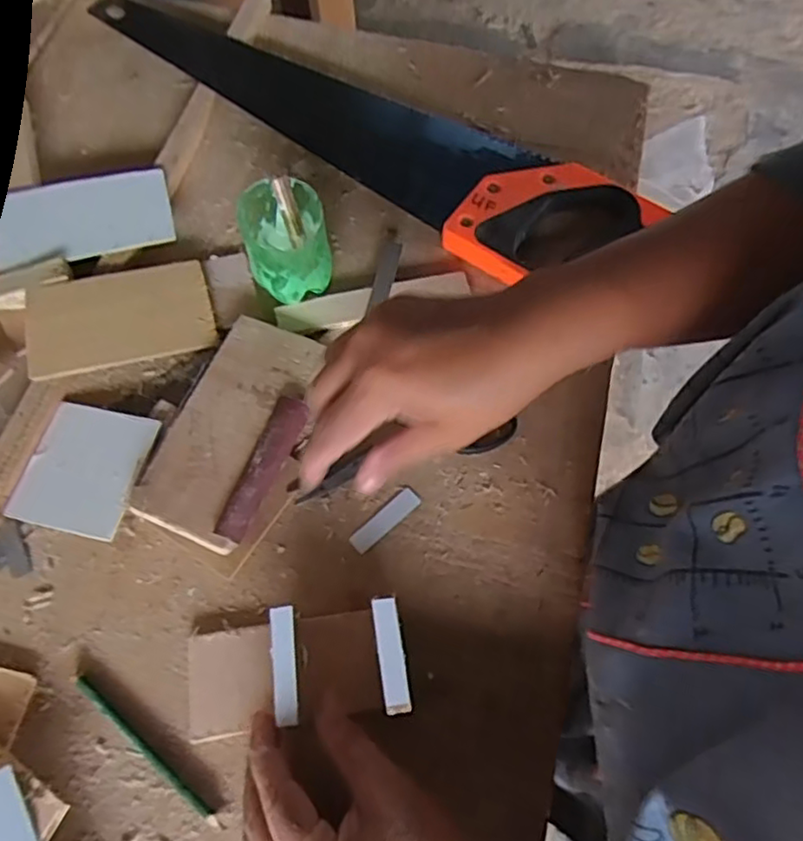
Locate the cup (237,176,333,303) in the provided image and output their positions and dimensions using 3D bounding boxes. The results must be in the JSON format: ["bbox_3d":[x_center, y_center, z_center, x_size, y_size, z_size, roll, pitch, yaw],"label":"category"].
[{"bbox_3d":[-0.079,-0.122,0.454,0.055,0.073,0.056,0,67,-1],"label":"cup"}]

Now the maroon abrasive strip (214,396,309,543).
[{"bbox_3d":[-0.084,0.028,0.401,0.021,0.010,0.095,18,68,6],"label":"maroon abrasive strip"}]

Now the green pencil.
[{"bbox_3d":[-0.143,0.183,0.365,0.119,0.007,0.007,37,71,13],"label":"green pencil"}]

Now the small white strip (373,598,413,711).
[{"bbox_3d":[-0.005,0.117,0.330,0.012,0.004,0.055,-9,66,-2],"label":"small white strip"}]

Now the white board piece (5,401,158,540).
[{"bbox_3d":[-0.204,0.031,0.423,0.080,0.004,0.081,10,67,14],"label":"white board piece"}]

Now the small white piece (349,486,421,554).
[{"bbox_3d":[-0.011,0.063,0.418,0.051,0.004,0.015,-39,74,-16],"label":"small white piece"}]

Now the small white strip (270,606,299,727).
[{"bbox_3d":[-0.061,0.126,0.340,0.012,0.004,0.056,-7,70,-4],"label":"small white strip"}]

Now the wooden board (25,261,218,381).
[{"bbox_3d":[-0.197,-0.073,0.459,0.120,0.009,0.068,-13,84,-11],"label":"wooden board"}]

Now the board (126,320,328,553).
[{"bbox_3d":[-0.109,0.004,0.427,0.068,0.024,0.151,18,68,6],"label":"board"}]

